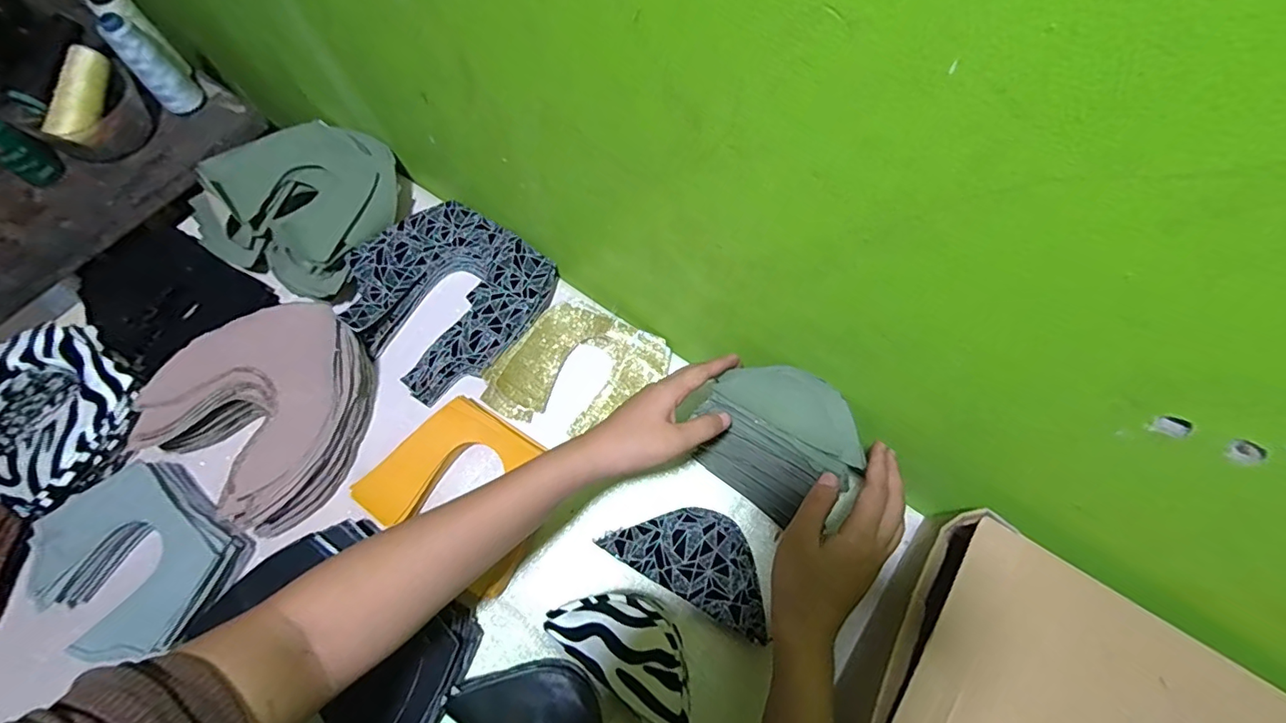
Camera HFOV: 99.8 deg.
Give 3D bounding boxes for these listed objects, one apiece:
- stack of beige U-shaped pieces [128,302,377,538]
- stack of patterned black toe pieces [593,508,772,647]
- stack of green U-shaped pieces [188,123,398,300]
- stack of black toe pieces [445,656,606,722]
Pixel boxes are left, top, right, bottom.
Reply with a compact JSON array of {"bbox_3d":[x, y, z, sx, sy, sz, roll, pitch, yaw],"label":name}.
[{"bbox_3d":[-0.346,0.037,0.509,0.178,0.055,0.178,32,70,12],"label":"stack of beige U-shaped pieces"},{"bbox_3d":[0.046,0.168,0.474,0.145,0.027,0.076,28,70,11],"label":"stack of patterned black toe pieces"},{"bbox_3d":[-0.356,-0.173,0.576,0.171,0.060,0.189,29,70,11],"label":"stack of green U-shaped pieces"},{"bbox_3d":[-0.071,0.280,0.421,0.139,0.042,0.075,33,71,12],"label":"stack of black toe pieces"}]

